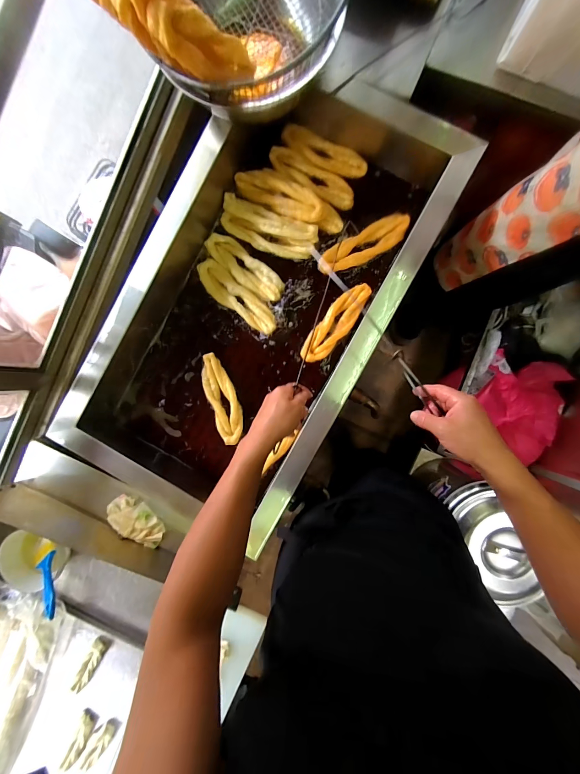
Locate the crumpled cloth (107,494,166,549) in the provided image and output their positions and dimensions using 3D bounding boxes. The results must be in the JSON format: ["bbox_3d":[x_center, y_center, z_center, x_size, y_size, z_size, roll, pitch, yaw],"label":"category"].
[{"bbox_3d":[-0.376,0.328,0.733,0.152,0.027,0.081,38,93,4],"label":"crumpled cloth"}]

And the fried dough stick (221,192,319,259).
[{"bbox_3d":[-0.061,-0.402,0.760,0.252,0.031,0.093,22,92,4],"label":"fried dough stick"}]

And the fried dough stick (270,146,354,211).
[{"bbox_3d":[0.054,-0.528,0.759,0.236,0.037,0.070,32,93,4],"label":"fried dough stick"}]

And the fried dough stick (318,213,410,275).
[{"bbox_3d":[0.183,-0.357,0.756,0.242,0.036,0.077,-30,88,4],"label":"fried dough stick"}]

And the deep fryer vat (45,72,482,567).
[{"bbox_3d":[-0.077,-0.209,0.744,0.543,0.153,1.000,28,92,4],"label":"deep fryer vat"}]

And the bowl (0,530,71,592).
[{"bbox_3d":[-0.582,0.404,0.678,0.135,0.055,0.138,0,90,5],"label":"bowl"}]

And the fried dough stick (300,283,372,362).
[{"bbox_3d":[0.116,-0.161,0.765,0.072,0.024,0.233,38,93,4],"label":"fried dough stick"}]

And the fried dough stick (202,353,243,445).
[{"bbox_3d":[-0.180,0.031,0.803,0.079,0.025,0.240,-20,89,4],"label":"fried dough stick"}]

